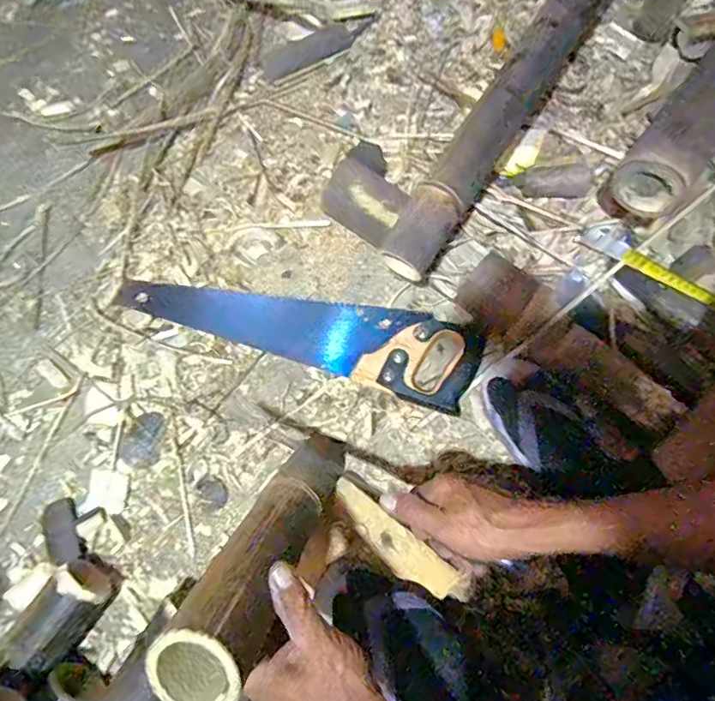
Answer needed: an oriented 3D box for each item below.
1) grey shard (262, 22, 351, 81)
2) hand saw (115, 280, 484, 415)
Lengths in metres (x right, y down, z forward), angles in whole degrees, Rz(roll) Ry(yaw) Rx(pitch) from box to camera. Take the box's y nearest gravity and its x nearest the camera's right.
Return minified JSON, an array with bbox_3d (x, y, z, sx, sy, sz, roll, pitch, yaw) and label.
[{"bbox_3d":[-0.074,-0.443,0.744,0.136,0.007,0.044,-26,78,-4],"label":"grey shard"},{"bbox_3d":[-0.073,-0.041,0.645,0.452,0.020,0.108,18,79,5],"label":"hand saw"}]

